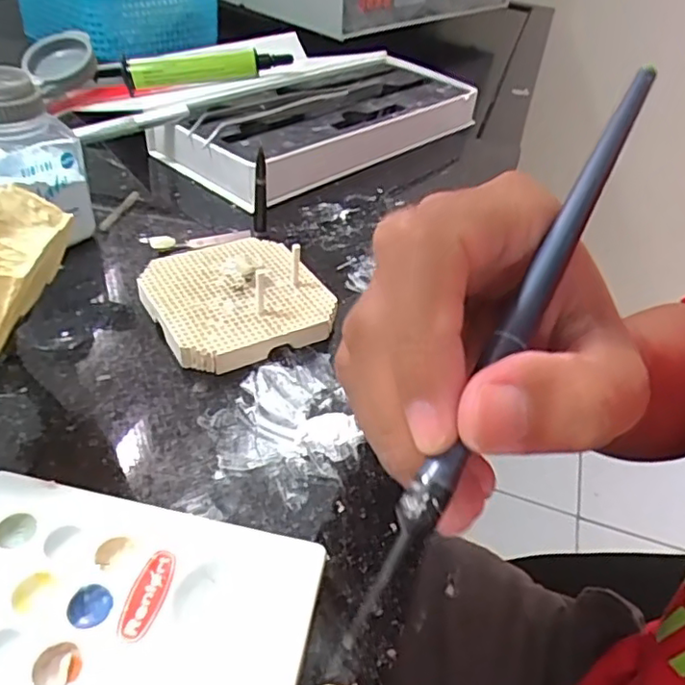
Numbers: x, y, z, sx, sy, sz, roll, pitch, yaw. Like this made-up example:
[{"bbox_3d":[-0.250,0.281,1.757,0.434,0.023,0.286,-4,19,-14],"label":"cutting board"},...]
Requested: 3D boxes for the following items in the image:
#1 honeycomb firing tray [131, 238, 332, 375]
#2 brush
[{"bbox_3d":[-0.043,-0.018,0.244,0.066,0.013,0.065,-19,47,-28],"label":"honeycomb firing tray"},{"bbox_3d":[0.040,-0.006,0.138,0.010,0.004,0.154,27,74,23],"label":"brush"}]

